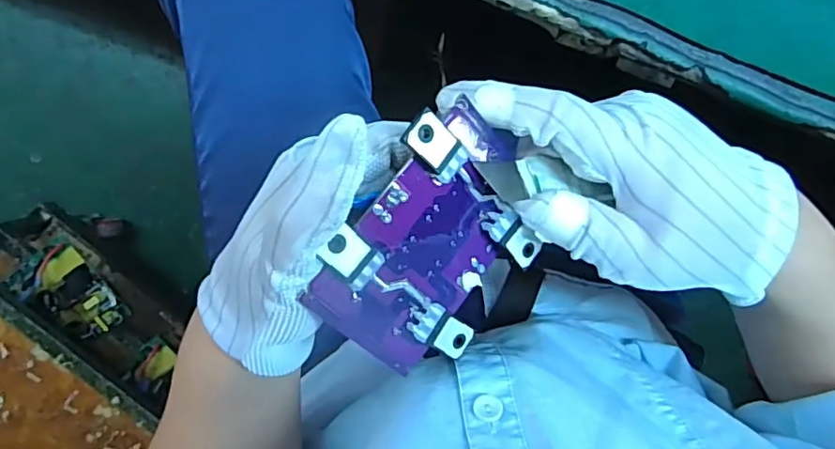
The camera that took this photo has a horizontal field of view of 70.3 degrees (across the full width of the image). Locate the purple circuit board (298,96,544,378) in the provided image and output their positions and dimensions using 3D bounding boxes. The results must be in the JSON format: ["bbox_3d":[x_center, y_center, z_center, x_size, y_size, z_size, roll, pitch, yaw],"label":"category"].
[{"bbox_3d":[0.008,0.008,0.234,0.078,0.010,0.097,42,80,-35],"label":"purple circuit board"}]

